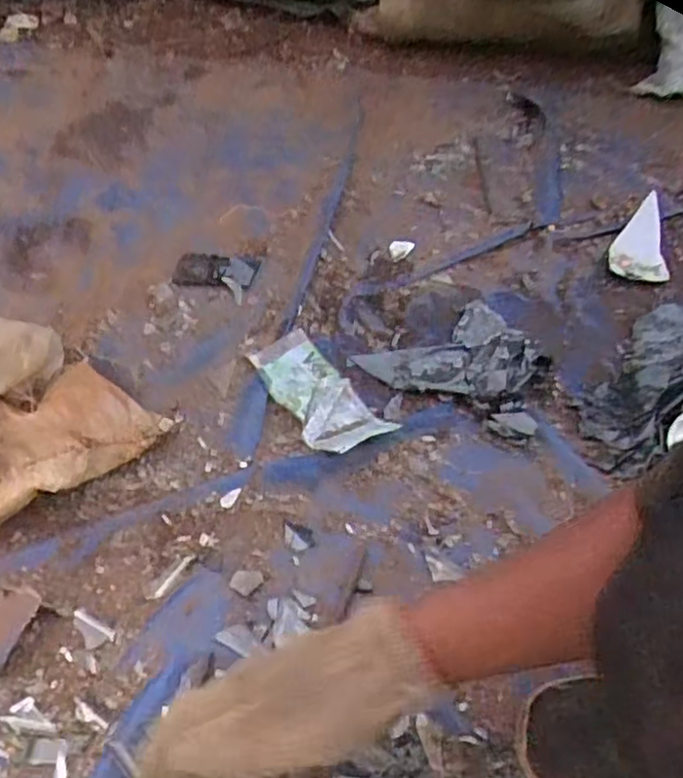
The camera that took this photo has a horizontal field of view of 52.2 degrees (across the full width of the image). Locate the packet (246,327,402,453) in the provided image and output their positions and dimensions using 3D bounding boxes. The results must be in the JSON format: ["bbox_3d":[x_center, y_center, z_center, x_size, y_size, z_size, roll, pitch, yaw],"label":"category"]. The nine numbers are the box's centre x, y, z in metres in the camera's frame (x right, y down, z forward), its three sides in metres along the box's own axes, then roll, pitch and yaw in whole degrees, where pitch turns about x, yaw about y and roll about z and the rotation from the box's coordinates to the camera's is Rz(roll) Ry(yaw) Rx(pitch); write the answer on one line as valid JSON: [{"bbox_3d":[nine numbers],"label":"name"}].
[{"bbox_3d":[-0.024,0.002,0.722,0.072,0.024,0.170,-32,58,-22],"label":"packet"}]

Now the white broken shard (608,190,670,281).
[{"bbox_3d":[0.382,-0.199,0.905,0.070,0.022,0.158,6,52,7],"label":"white broken shard"}]

